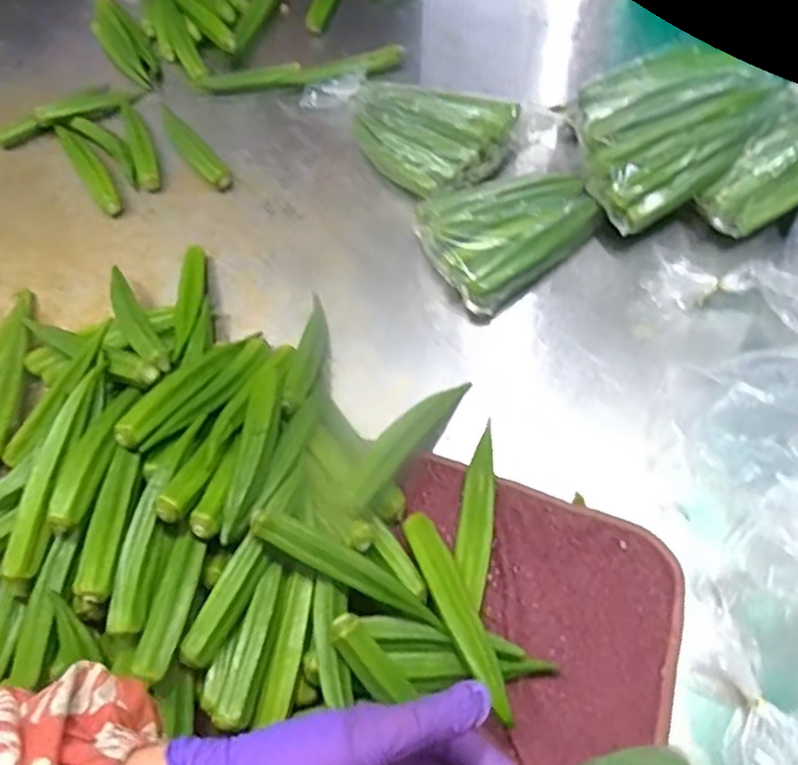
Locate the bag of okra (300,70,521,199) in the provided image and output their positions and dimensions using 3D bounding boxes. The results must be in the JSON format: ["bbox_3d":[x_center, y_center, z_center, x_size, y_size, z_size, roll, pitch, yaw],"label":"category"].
[{"bbox_3d":[0.005,-0.265,0.658,0.119,0.062,0.221,-39,66,-16],"label":"bag of okra"}]

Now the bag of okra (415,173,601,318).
[{"bbox_3d":[0.091,-0.134,0.580,0.154,0.056,0.105,-36,66,-14],"label":"bag of okra"}]

